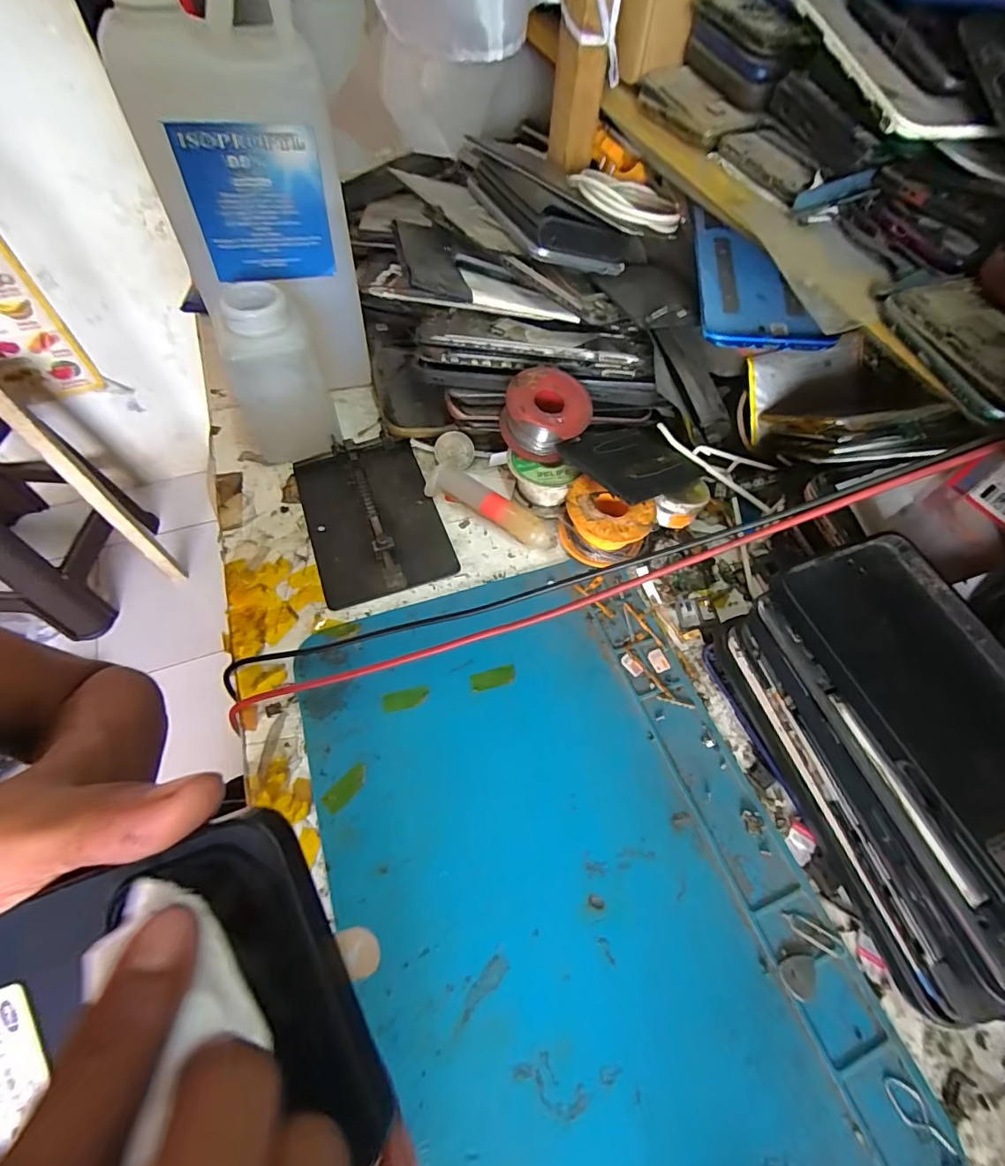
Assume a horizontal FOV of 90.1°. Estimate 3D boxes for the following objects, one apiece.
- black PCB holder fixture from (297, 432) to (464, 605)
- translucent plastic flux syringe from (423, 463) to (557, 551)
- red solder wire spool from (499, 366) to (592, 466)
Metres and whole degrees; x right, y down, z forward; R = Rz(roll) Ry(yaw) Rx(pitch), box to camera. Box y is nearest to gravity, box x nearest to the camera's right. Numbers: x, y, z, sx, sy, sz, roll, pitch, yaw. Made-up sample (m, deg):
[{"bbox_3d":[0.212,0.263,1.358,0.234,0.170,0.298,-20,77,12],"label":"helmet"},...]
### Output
[{"bbox_3d":[-0.082,-0.045,0.315,0.079,0.015,0.116,-17,61,-14],"label":"black PCB holder fixture"},{"bbox_3d":[-0.006,-0.047,0.318,0.089,0.020,0.017,27,60,12],"label":"translucent plastic flux syringe"},{"bbox_3d":[0.027,-0.108,0.315,0.053,0.037,0.053,2,58,-3],"label":"red solder wire spool"}]

